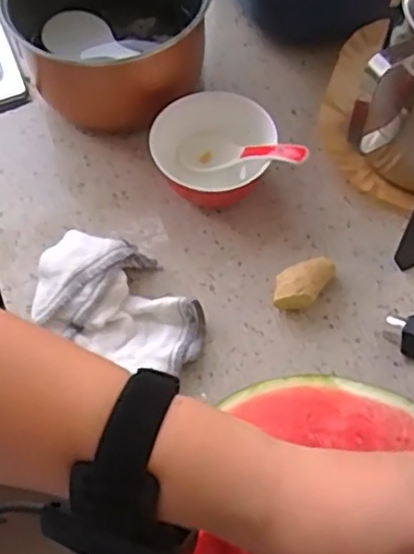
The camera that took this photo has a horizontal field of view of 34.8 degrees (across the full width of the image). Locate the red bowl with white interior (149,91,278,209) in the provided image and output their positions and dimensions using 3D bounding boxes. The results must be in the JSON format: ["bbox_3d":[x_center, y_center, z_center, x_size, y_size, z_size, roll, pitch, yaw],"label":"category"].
[{"bbox_3d":[0.004,-0.111,0.609,0.106,0.068,0.105,-1,62,1],"label":"red bowl with white interior"}]

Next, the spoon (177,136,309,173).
[{"bbox_3d":[0.031,-0.113,0.604,0.131,0.026,0.035,8,58,39],"label":"spoon"}]

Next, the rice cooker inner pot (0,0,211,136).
[{"bbox_3d":[-0.093,-0.242,0.663,0.189,0.112,0.188,-1,62,1],"label":"rice cooker inner pot"}]

